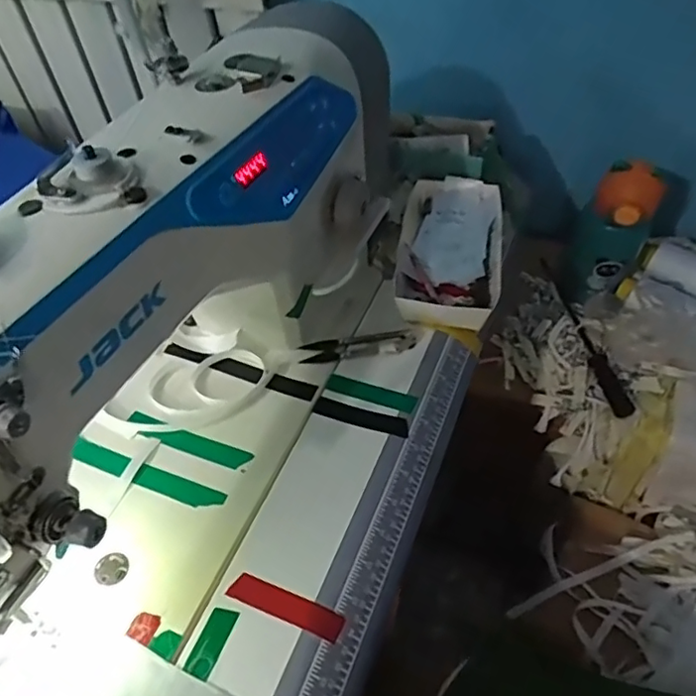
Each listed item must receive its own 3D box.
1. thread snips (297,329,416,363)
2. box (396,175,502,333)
[{"bbox_3d":[0.010,-0.001,0.526,0.101,0.006,0.024,-6,48,-2],"label":"thread snips"},{"bbox_3d":[0.102,-0.099,0.587,0.094,0.037,0.199,7,49,9],"label":"box"}]

